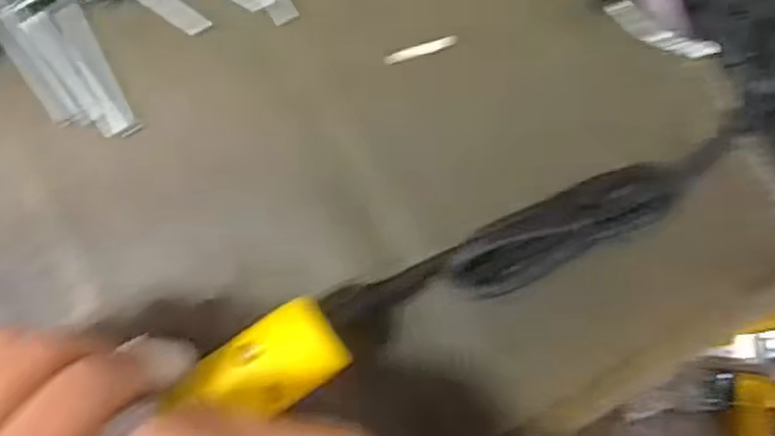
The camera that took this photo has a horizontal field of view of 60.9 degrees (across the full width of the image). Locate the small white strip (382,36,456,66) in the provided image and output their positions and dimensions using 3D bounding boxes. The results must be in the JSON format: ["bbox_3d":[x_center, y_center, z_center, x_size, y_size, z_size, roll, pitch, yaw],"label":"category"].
[{"bbox_3d":[0.015,-0.076,0.297,0.034,0.004,0.005,-17,84,-7],"label":"small white strip"}]

